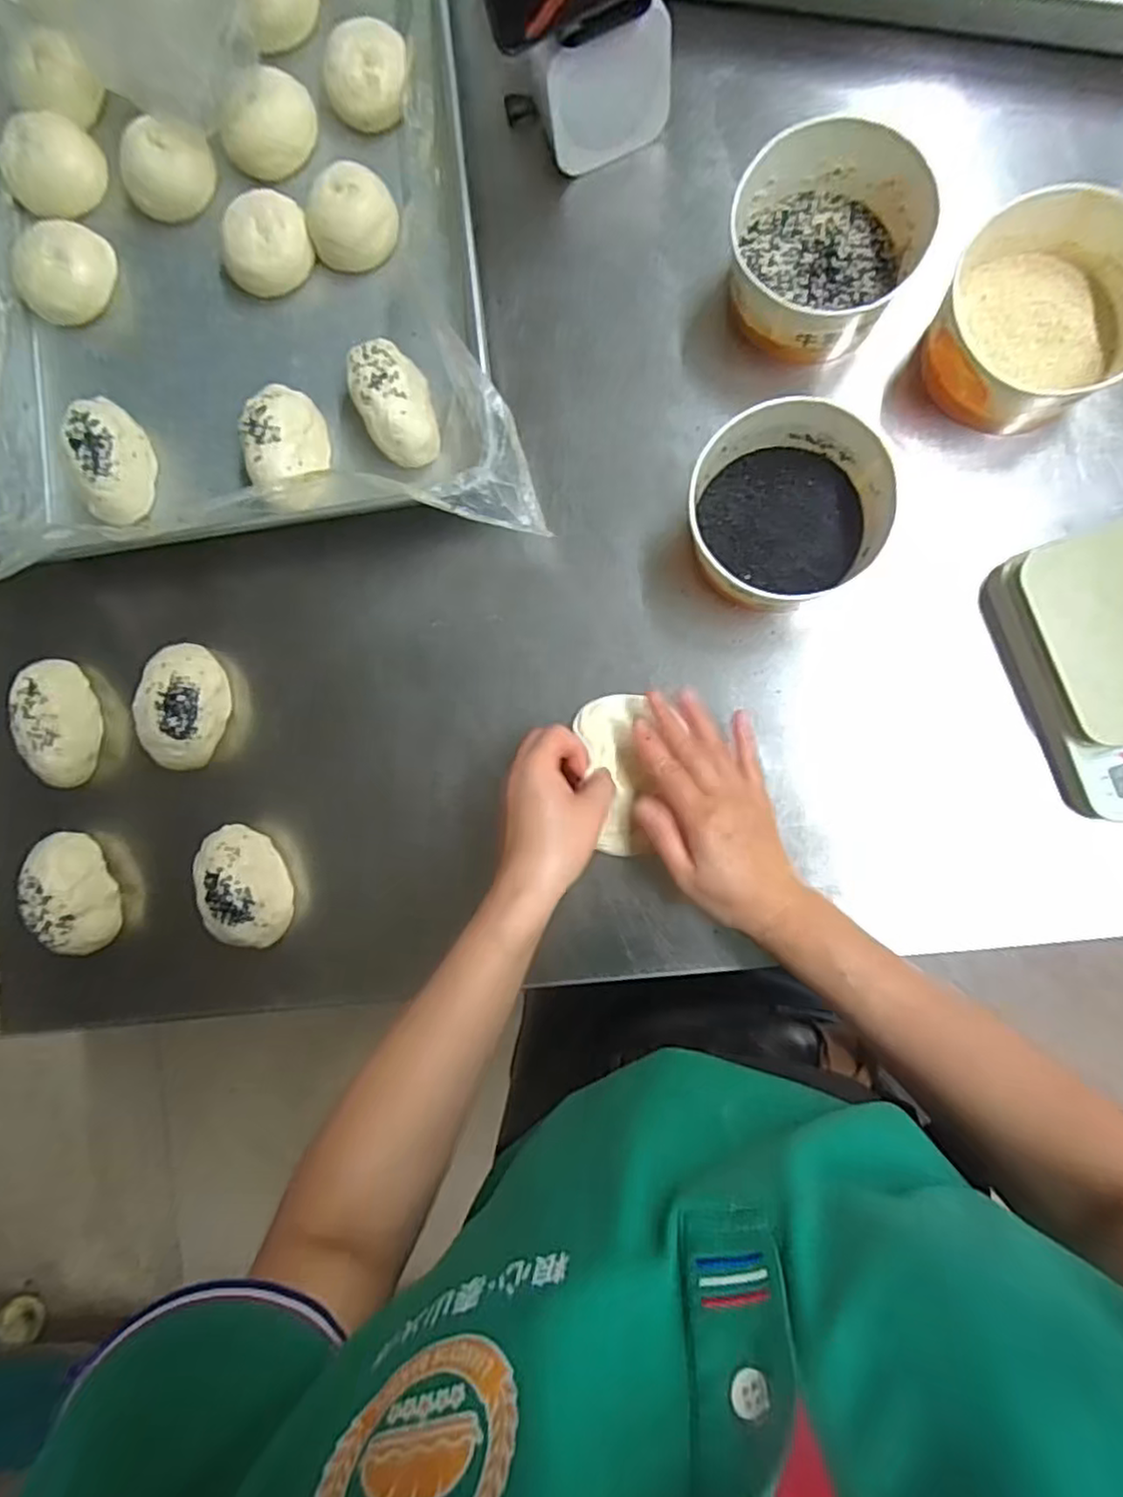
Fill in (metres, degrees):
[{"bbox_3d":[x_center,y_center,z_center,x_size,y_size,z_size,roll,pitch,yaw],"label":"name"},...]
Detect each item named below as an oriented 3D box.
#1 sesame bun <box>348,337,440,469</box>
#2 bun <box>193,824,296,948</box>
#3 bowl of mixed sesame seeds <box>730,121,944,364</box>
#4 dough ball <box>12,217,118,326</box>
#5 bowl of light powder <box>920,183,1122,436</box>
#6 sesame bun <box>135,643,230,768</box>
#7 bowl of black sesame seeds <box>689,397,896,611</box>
[{"bbox_3d":[-0.124,-0.259,0.514,0.055,0.048,0.089,-26,86,5],"label":"sesame bun"},{"bbox_3d":[-0.232,0.102,0.511,0.050,0.056,0.089,-21,86,5],"label":"bun"},{"bbox_3d":[0.177,-0.352,0.479,0.132,0.058,0.138,0,88,6],"label":"bowl of mixed sesame seeds"},{"bbox_3d":[-0.398,-0.383,0.550,0.066,0.043,0.077,39,92,6],"label":"dough ball"},{"bbox_3d":[0.322,-0.285,0.458,0.131,0.067,0.135,0,88,6],"label":"bowl of light powder"},{"bbox_3d":[-0.290,-0.033,0.524,0.053,0.054,0.096,6,89,6],"label":"sesame bun"},{"bbox_3d":[0.152,-0.166,0.474,0.128,0.069,0.120,0,88,6],"label":"bowl of black sesame seeds"}]

